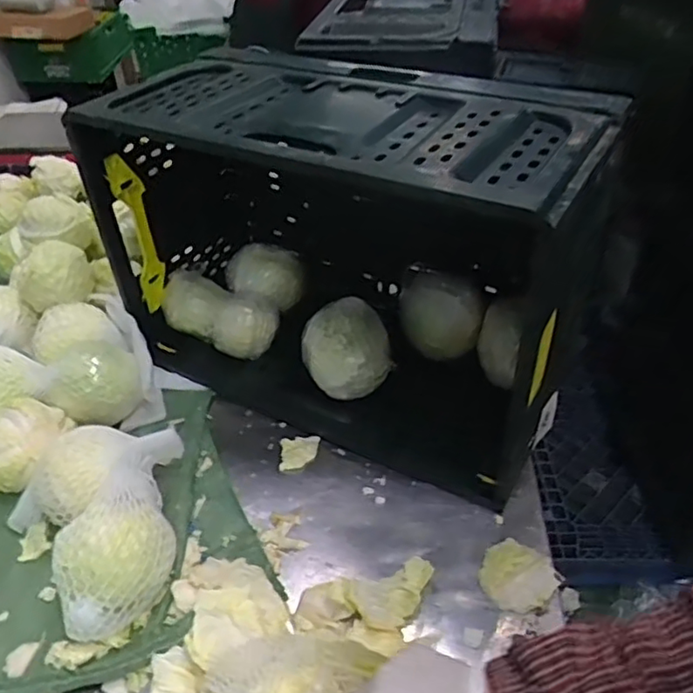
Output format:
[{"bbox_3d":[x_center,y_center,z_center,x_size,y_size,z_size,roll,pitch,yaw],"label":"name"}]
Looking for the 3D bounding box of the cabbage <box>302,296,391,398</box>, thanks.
[{"bbox_3d":[0.000,0.012,0.883,0.120,0.127,0.101,-11,41,-10],"label":"cabbage"}]

